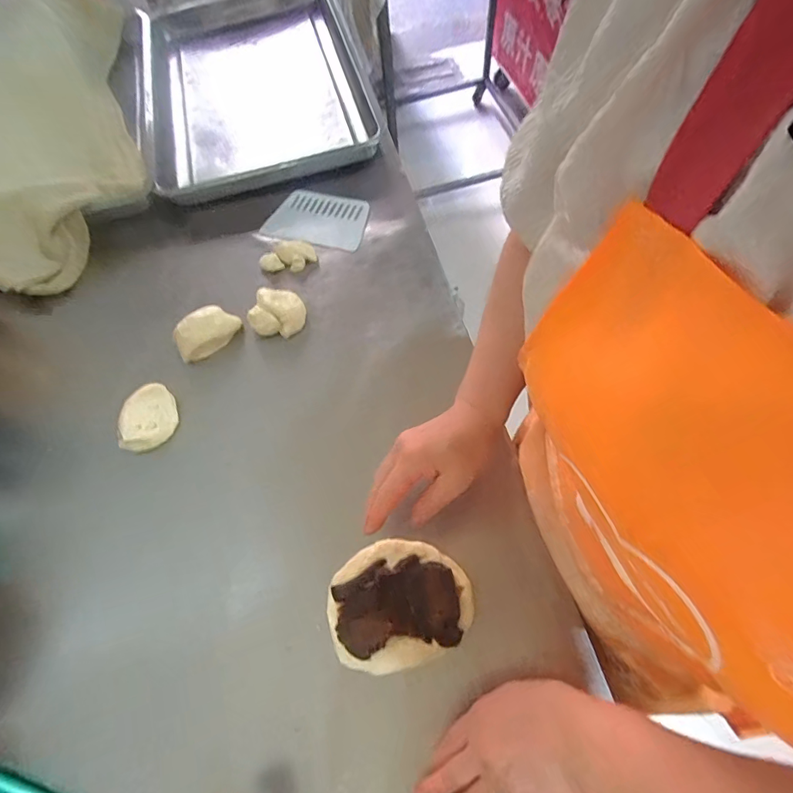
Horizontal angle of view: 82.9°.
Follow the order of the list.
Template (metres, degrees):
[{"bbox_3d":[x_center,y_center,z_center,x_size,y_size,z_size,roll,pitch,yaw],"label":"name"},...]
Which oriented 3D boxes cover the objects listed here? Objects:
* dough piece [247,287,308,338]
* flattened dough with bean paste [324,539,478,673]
[{"bbox_3d":[-0.166,-0.117,0.620,0.076,0.044,0.068,-25,65,-7],"label":"dough piece"},{"bbox_3d":[0.001,0.206,0.457,0.141,0.017,0.116,-20,64,-5],"label":"flattened dough with bean paste"}]

